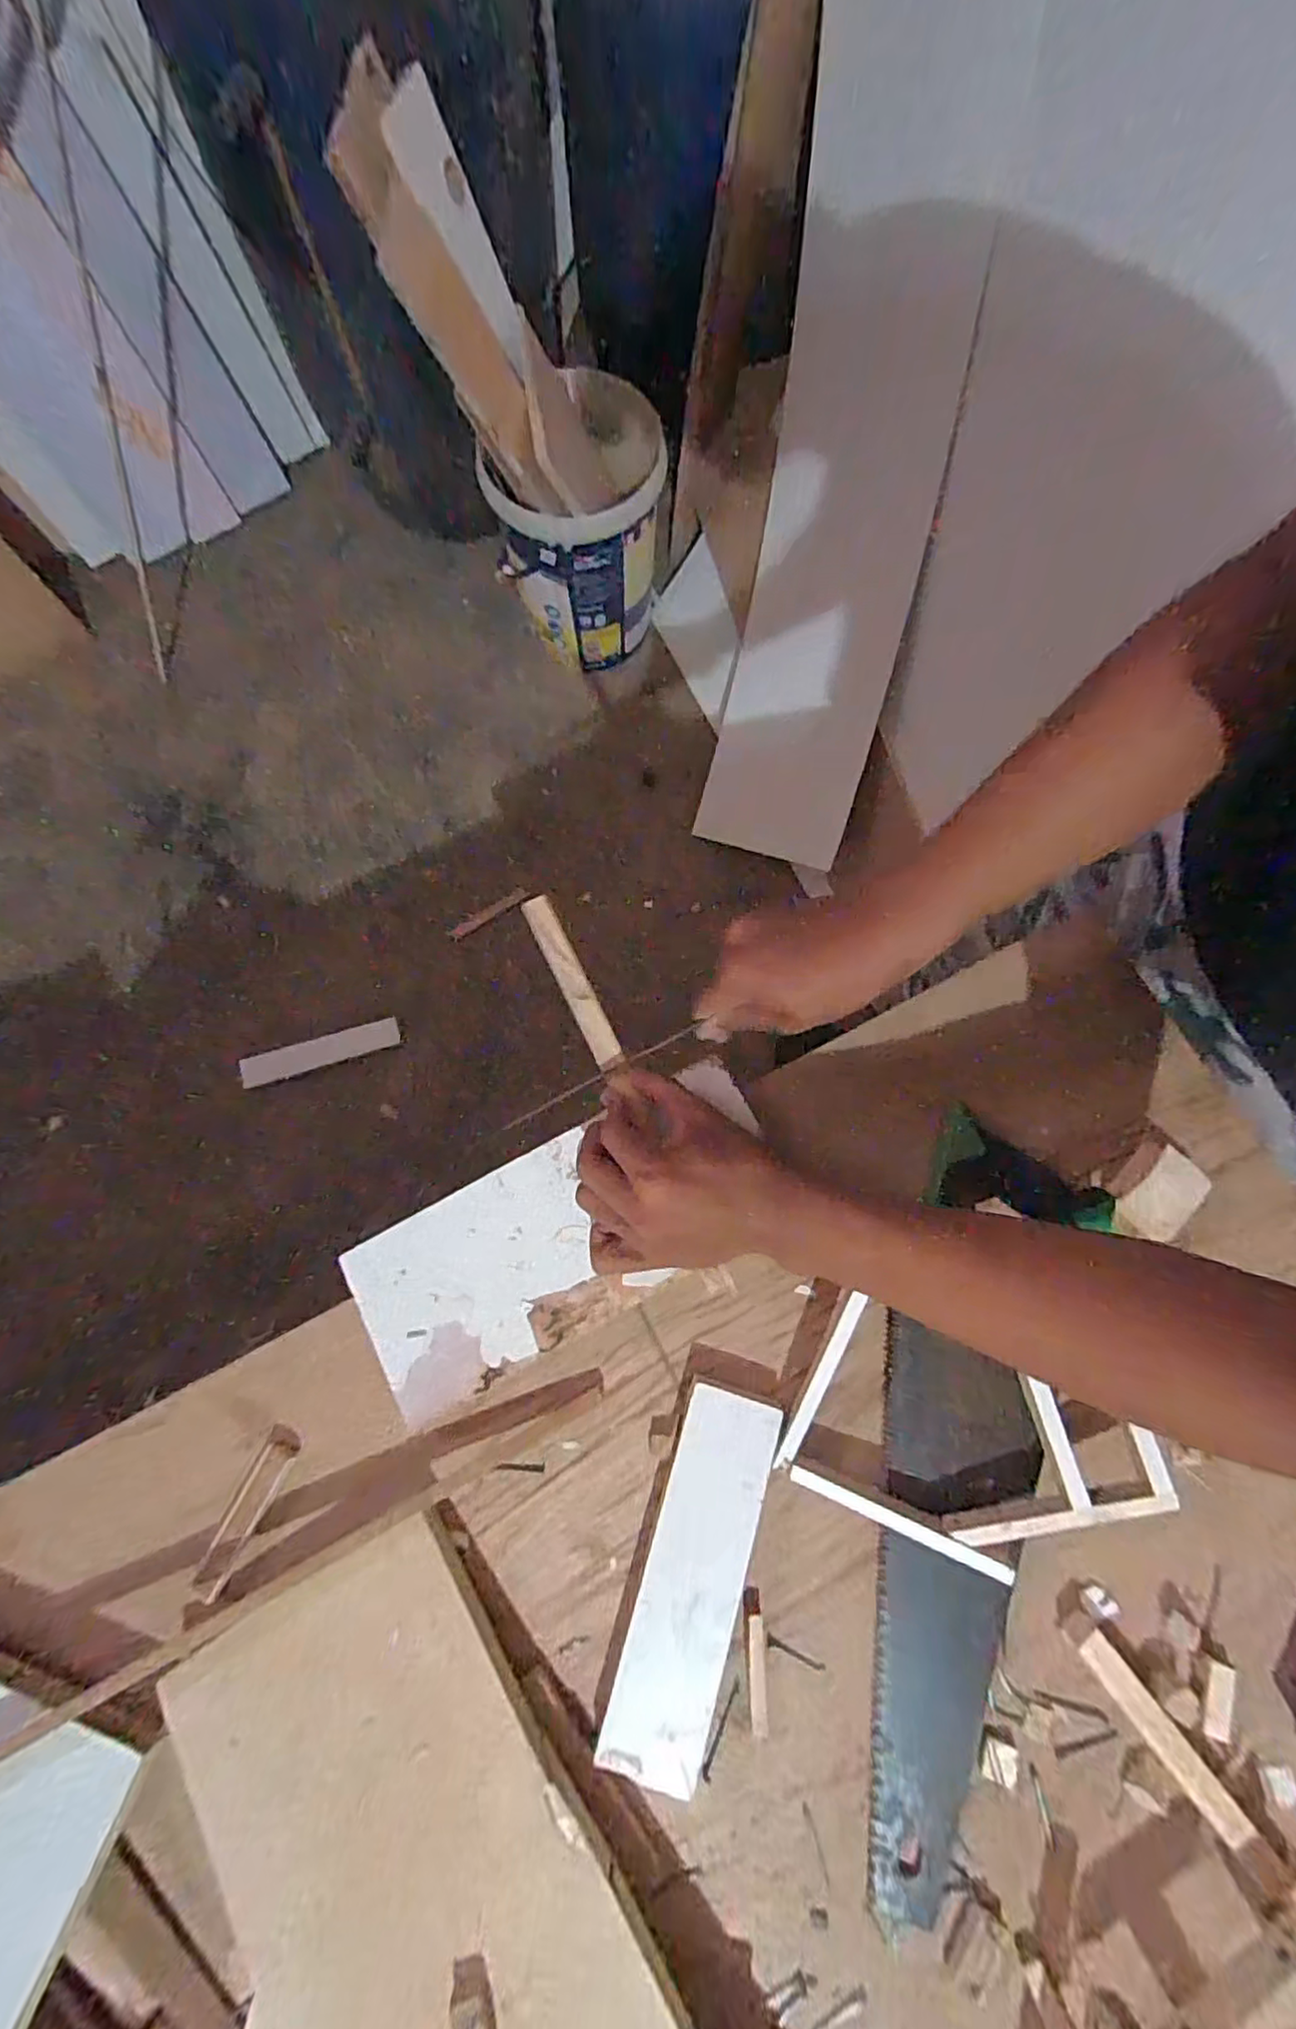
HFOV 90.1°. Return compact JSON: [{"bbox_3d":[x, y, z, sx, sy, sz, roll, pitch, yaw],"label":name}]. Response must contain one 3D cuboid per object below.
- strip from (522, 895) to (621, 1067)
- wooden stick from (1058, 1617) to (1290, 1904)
[{"bbox_3d":[-0.054,-0.025,0.453,0.020,0.013,0.127,-26,82,-8],"label":"strip"},{"bbox_3d":[0.298,0.416,0.367,0.019,0.013,0.144,-36,81,-8],"label":"wooden stick"}]

